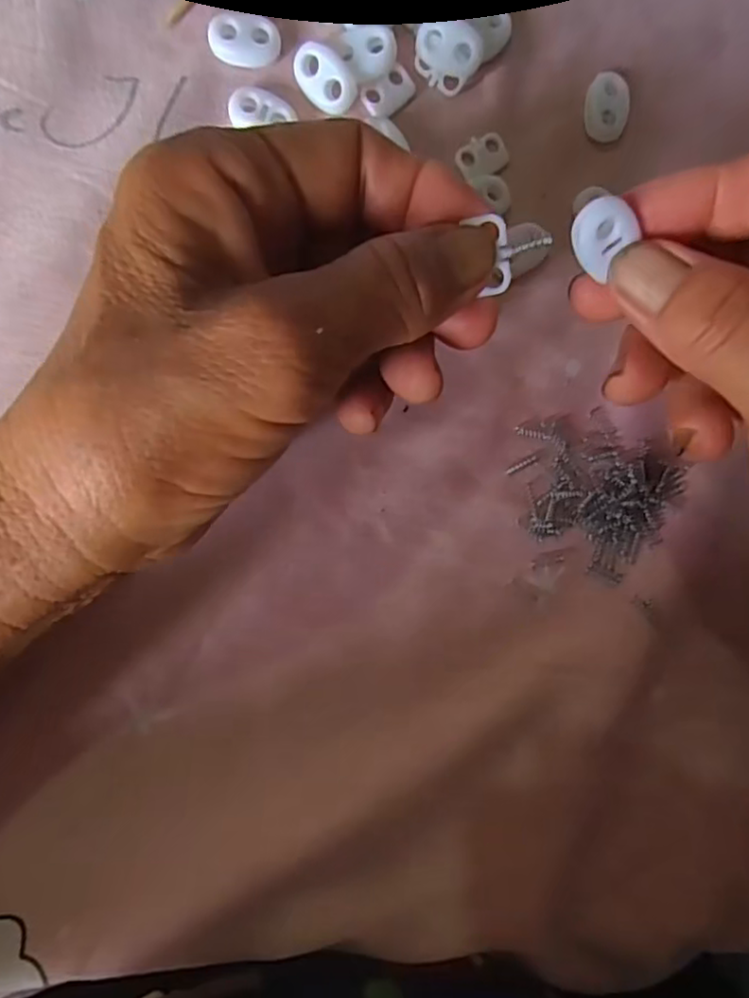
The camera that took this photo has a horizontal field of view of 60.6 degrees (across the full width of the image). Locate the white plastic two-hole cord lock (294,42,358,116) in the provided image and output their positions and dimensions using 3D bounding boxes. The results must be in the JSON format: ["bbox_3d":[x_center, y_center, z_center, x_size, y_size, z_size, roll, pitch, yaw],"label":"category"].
[{"bbox_3d":[-0.016,-0.135,0.205,0.012,0.009,0.022,-42,95,-6],"label":"white plastic two-hole cord lock"}]

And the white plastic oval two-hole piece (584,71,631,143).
[{"bbox_3d":[0.081,-0.137,0.224,0.015,0.006,0.021,0,90,-8],"label":"white plastic oval two-hole piece"}]

